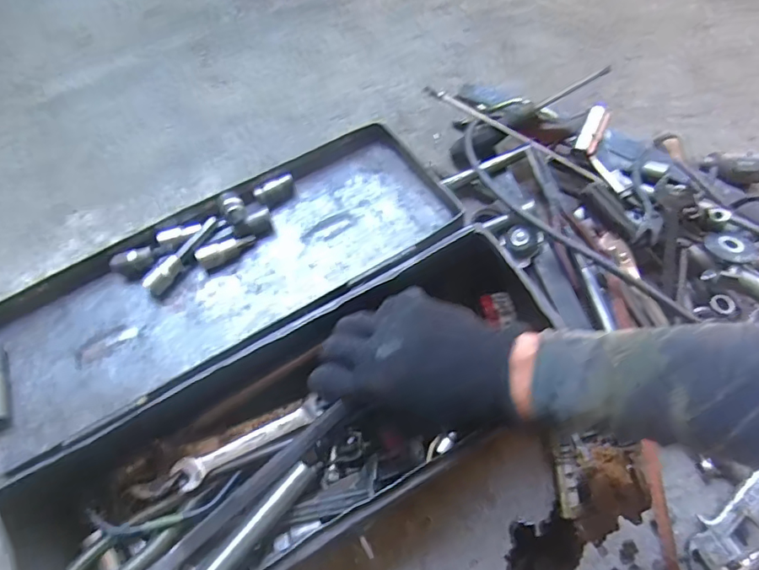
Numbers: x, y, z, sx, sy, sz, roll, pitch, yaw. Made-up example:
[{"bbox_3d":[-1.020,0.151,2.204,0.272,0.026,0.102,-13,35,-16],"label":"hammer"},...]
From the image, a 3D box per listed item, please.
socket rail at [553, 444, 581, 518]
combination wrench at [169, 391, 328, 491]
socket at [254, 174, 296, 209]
[{"bbox_3d":[0.184,0.193,0.526,0.017,0.026,0.066,-3,67,-1],"label":"socket rail"},{"bbox_3d":[-0.115,0.140,0.481,0.136,0.006,0.027,-25,58,-16],"label":"combination wrench"},{"bbox_3d":[-0.103,-0.093,0.534,0.041,0.020,0.017,-34,73,-14],"label":"socket"}]

